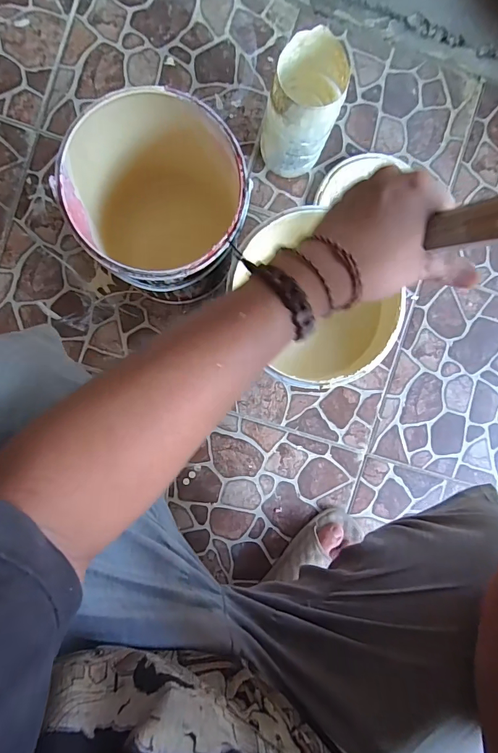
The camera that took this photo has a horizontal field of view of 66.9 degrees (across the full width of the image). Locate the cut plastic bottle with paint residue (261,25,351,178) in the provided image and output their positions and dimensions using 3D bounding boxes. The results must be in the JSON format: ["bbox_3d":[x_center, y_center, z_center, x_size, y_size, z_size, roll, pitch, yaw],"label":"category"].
[{"bbox_3d":[0.063,-0.328,0.478,0.086,0.150,0.092,13,90,-4],"label":"cut plastic bottle with paint residue"}]

